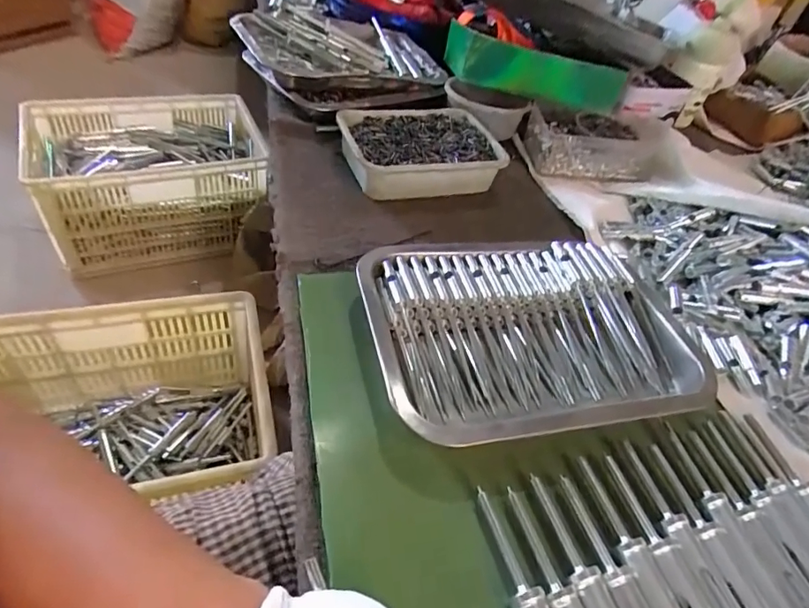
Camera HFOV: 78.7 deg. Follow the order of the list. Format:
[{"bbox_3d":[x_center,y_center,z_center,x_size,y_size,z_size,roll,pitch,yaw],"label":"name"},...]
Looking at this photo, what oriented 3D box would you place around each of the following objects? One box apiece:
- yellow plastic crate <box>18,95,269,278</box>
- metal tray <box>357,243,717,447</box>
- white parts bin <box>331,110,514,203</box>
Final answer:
[{"bbox_3d":[-0.578,-0.294,1.176,0.469,0.246,0.334,-9,51,-20],"label":"yellow plastic crate"},{"bbox_3d":[0.102,0.021,0.399,0.262,0.035,0.188,-4,49,-16],"label":"metal tray"},{"bbox_3d":[0.017,-0.175,0.574,0.183,0.045,0.125,-10,51,-20],"label":"white parts bin"}]

